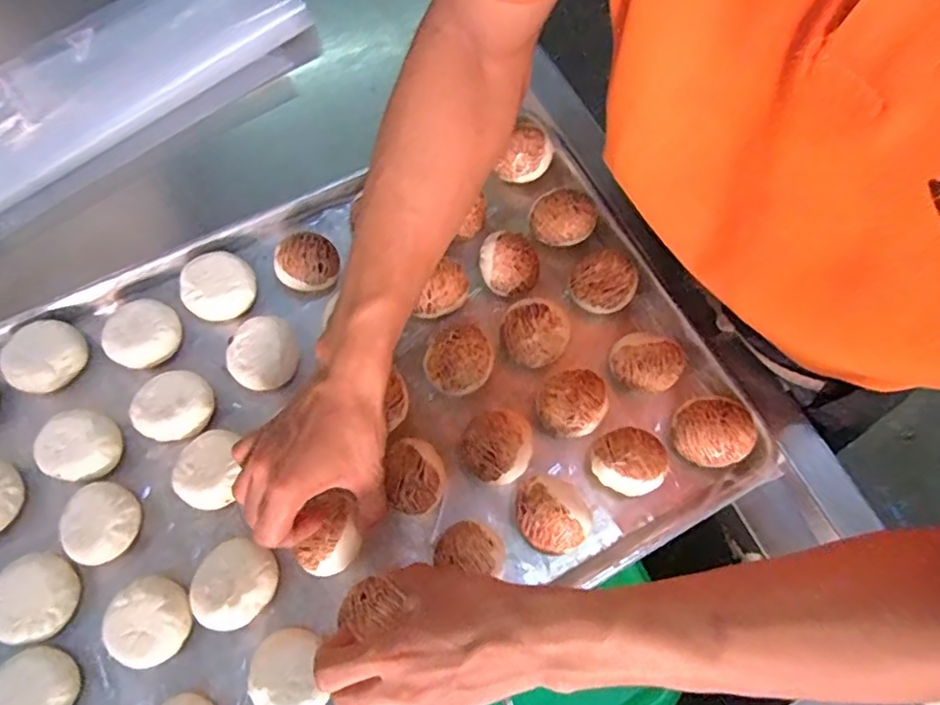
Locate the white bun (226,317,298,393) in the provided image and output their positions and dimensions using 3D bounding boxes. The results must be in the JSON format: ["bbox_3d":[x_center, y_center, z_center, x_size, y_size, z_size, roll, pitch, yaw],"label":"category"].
[{"bbox_3d":[-0.166,0.002,0.475,0.055,0.041,0.058,1,69,-2],"label":"white bun"}]

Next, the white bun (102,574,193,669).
[{"bbox_3d":[-0.219,0.185,0.404,0.054,0.026,0.055,1,69,-2],"label":"white bun"}]

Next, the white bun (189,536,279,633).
[{"bbox_3d":[-0.167,0.164,0.416,0.053,0.035,0.056,1,69,-2],"label":"white bun"}]

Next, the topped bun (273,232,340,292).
[{"bbox_3d":[-0.136,-0.073,0.496,0.050,0.035,0.045,-29,73,-13],"label":"topped bun"}]

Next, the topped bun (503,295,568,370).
[{"bbox_3d":[0.052,-0.015,0.482,0.051,0.045,0.052,1,69,-2],"label":"topped bun"}]

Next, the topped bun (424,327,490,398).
[{"bbox_3d":[-0.010,0.008,0.476,0.051,0.036,0.052,1,69,-2],"label":"topped bun"}]

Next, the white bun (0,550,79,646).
[{"bbox_3d":[-0.298,0.168,0.403,0.047,0.029,0.056,-7,70,-5],"label":"white bun"}]

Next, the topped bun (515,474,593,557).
[{"bbox_3d":[0.060,0.117,0.433,0.047,0.046,0.059,-20,72,-10],"label":"topped bun"}]

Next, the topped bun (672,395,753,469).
[{"bbox_3d":[0.184,0.063,0.455,0.051,0.042,0.054,1,69,-2],"label":"topped bun"}]

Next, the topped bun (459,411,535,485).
[{"bbox_3d":[0.020,0.074,0.451,0.053,0.039,0.051,1,69,-2],"label":"topped bun"}]

